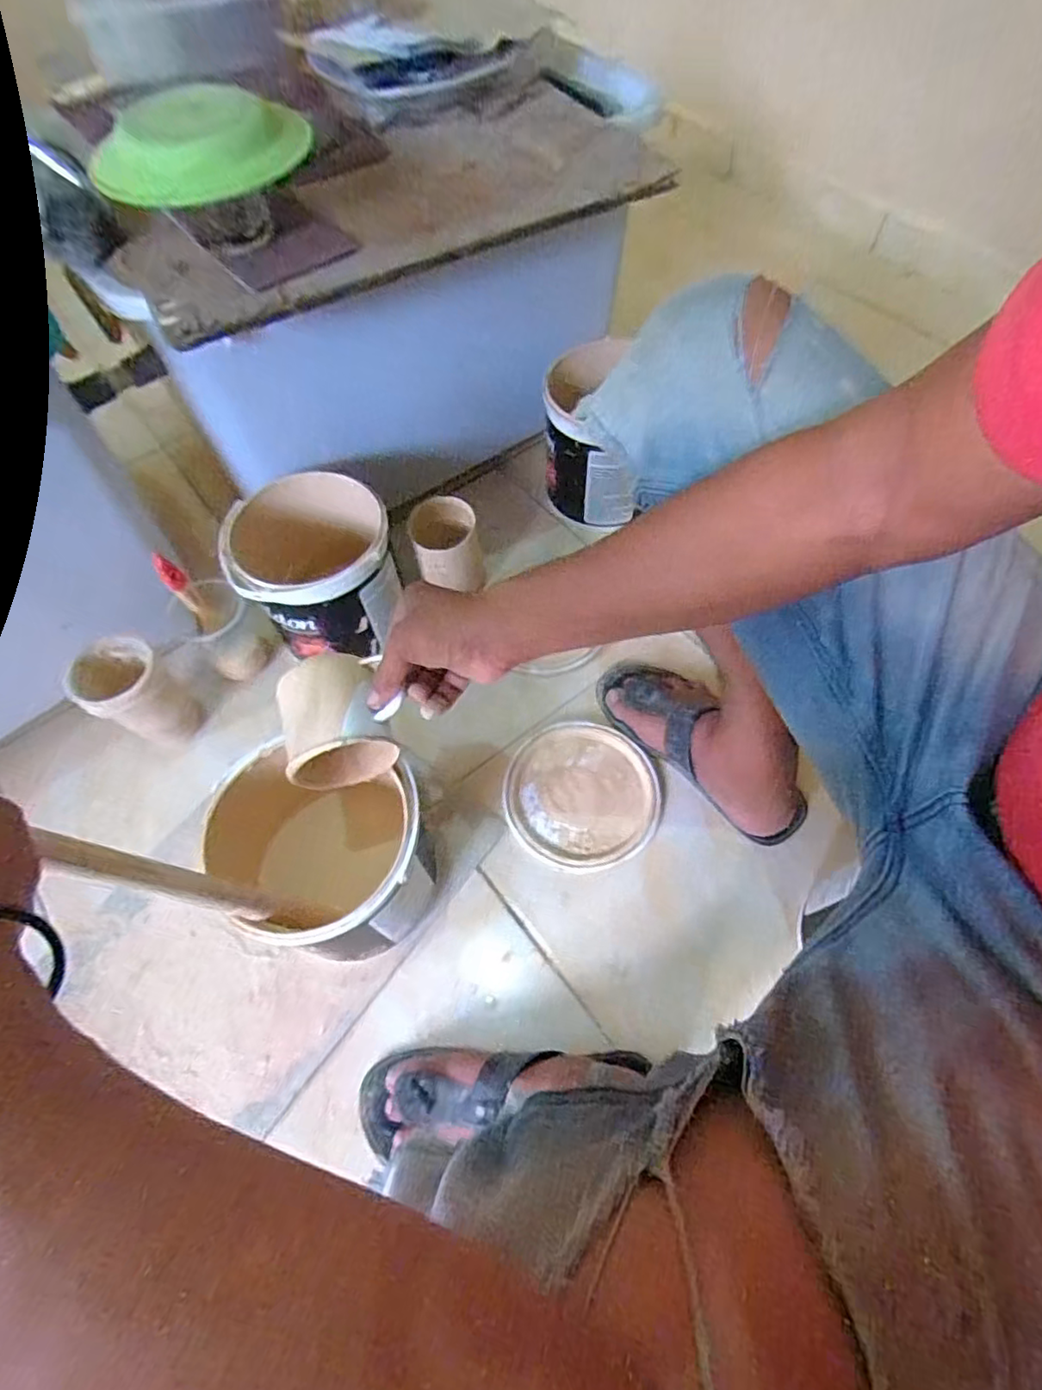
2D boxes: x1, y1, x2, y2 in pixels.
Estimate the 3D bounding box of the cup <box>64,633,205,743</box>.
[{"bbox_3d":[-0.441,0.006,0.729,0.081,0.144,0.082,0,61,1],"label":"cup"}]

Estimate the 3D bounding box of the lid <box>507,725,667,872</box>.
[{"bbox_3d":[0.071,0.114,0.728,0.173,0.007,0.173,0,61,1],"label":"lid"}]

